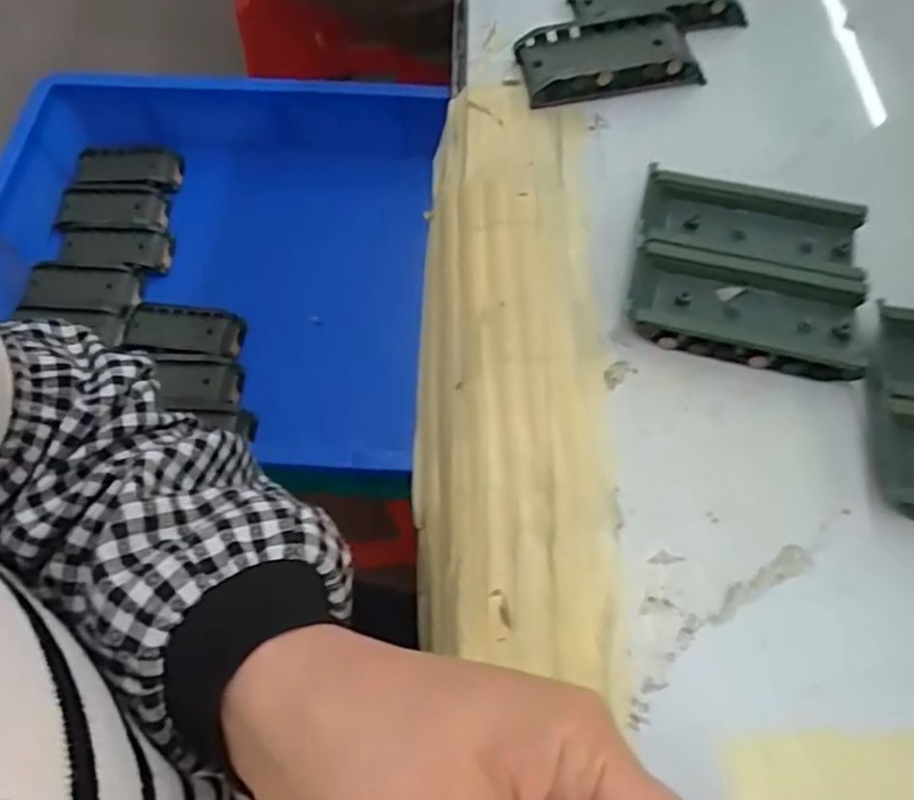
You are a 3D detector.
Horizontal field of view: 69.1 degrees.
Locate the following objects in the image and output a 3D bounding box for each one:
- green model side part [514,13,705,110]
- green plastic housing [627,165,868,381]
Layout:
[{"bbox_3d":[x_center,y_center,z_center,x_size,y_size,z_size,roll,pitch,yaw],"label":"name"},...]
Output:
[{"bbox_3d":[0.081,-0.185,0.358,0.089,0.017,0.045,-12,64,-4],"label":"green model side part"},{"bbox_3d":[0.127,-0.057,0.294,0.093,0.018,0.087,13,65,8],"label":"green plastic housing"}]

